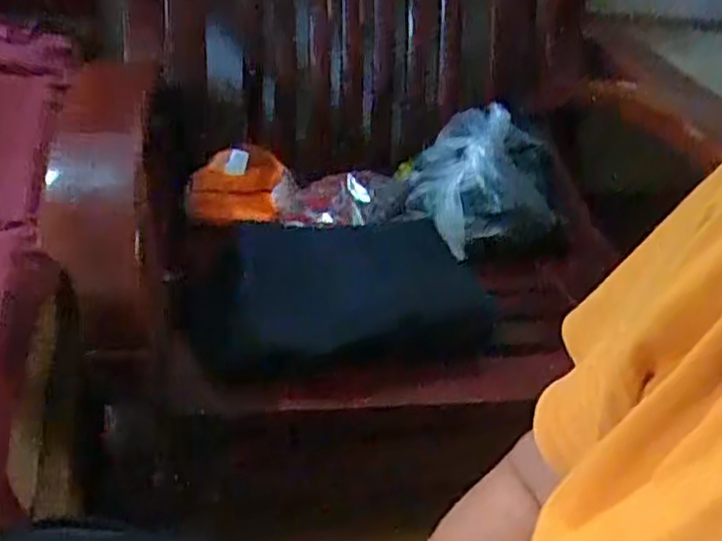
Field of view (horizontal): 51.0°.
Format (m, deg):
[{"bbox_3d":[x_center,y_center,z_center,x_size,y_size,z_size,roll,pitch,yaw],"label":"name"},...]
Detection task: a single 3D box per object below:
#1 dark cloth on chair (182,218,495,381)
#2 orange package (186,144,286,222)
[{"bbox_3d":[0.006,0.022,0.881,0.298,0.059,0.199,1,60,-8],"label":"dark cloth on chair"},{"bbox_3d":[-0.175,-0.116,1.036,0.132,0.117,0.034,-10,38,-23],"label":"orange package"}]

